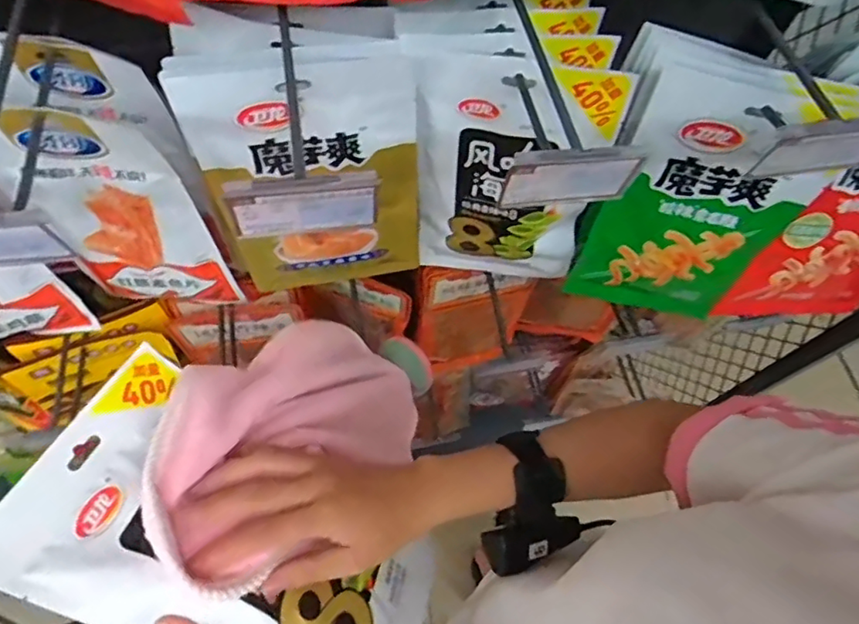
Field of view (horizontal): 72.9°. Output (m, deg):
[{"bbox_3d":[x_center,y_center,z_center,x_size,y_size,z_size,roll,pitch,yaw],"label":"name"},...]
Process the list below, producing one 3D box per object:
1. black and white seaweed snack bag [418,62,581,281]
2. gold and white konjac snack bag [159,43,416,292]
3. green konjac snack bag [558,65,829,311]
[{"bbox_3d":[0.065,-0.104,0.521,0.154,0.258,0.022,13,64,3],"label":"black and white seaweed snack bag"},{"bbox_3d":[-0.095,-0.103,0.501,0.171,0.244,0.036,-9,65,-8],"label":"gold and white konjac snack bag"},{"bbox_3d":[0.230,-0.085,0.504,0.160,0.248,0.046,11,64,2],"label":"green konjac snack bag"}]

